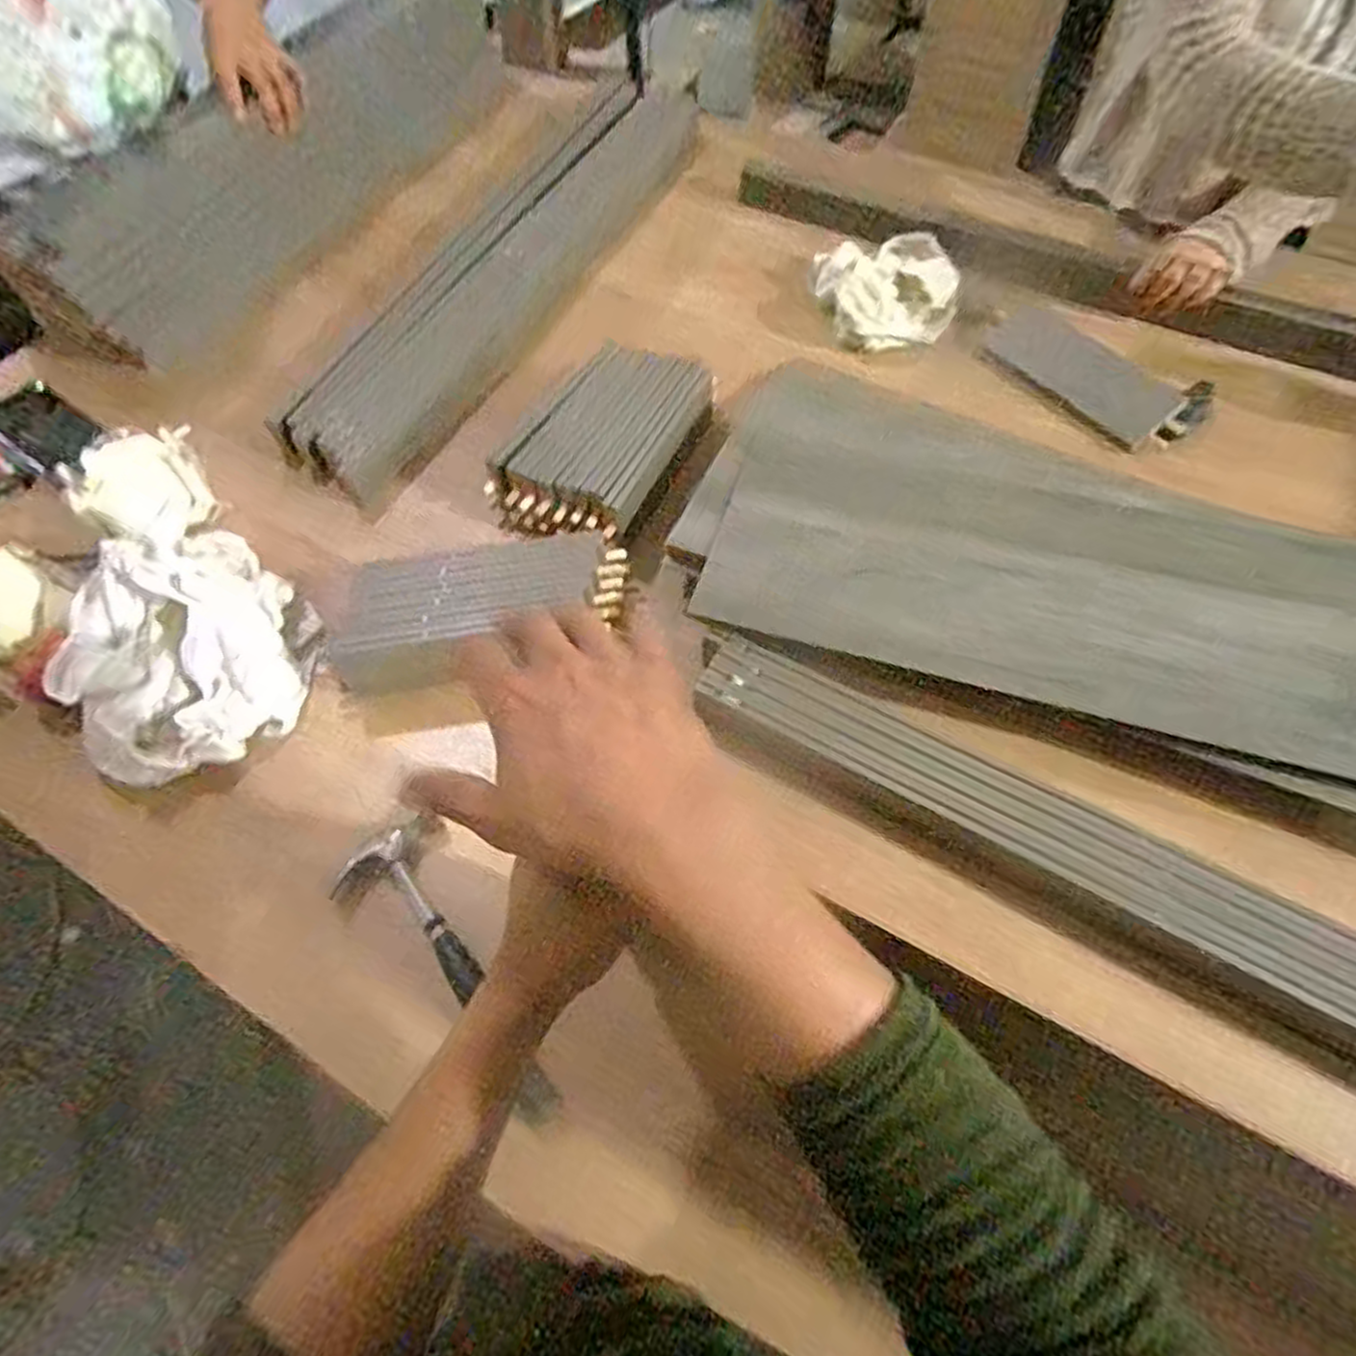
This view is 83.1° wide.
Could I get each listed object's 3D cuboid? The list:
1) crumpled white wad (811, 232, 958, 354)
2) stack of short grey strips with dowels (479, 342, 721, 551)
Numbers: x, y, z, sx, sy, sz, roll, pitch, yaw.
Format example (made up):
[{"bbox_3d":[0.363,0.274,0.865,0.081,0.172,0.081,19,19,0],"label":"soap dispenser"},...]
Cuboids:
[{"bbox_3d":[0.236,-0.442,0.867,0.151,0.044,0.171,-8,59,-2],"label":"crumpled white wad"},{"bbox_3d":[-0.067,-0.224,0.738,0.139,0.078,0.215,24,63,16],"label":"stack of short grey strips with dowels"}]

